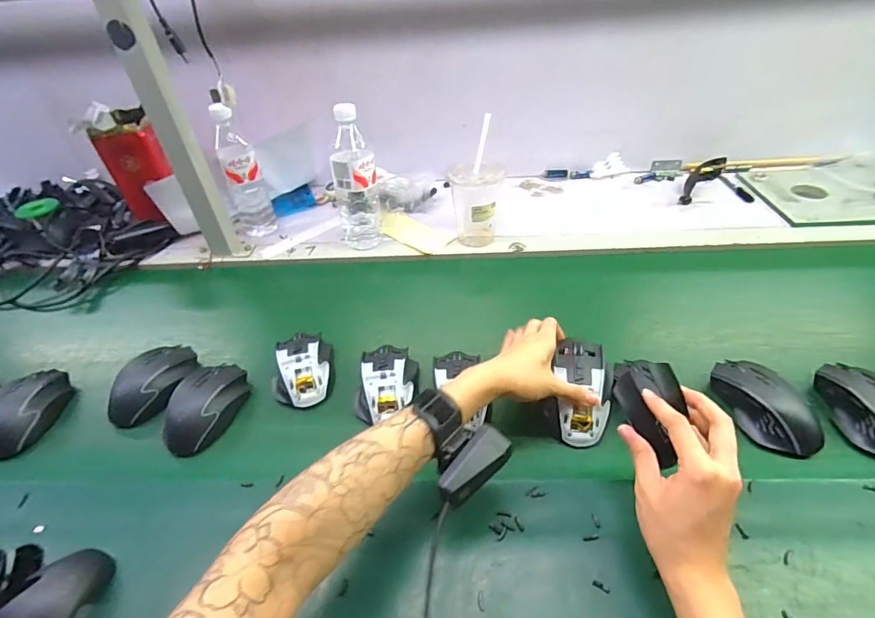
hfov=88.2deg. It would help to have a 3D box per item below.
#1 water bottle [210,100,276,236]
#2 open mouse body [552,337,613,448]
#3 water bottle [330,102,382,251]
[{"bbox_3d":[-0.342,-0.230,0.784,0.067,0.224,0.063,-21,44,-17],"label":"water bottle"},{"bbox_3d":[0.157,0.088,0.485,0.054,0.031,0.115,4,73,11],"label":"open mouse body"},{"bbox_3d":[-0.137,-0.212,0.734,0.069,0.216,0.063,-23,44,-20],"label":"water bottle"}]

